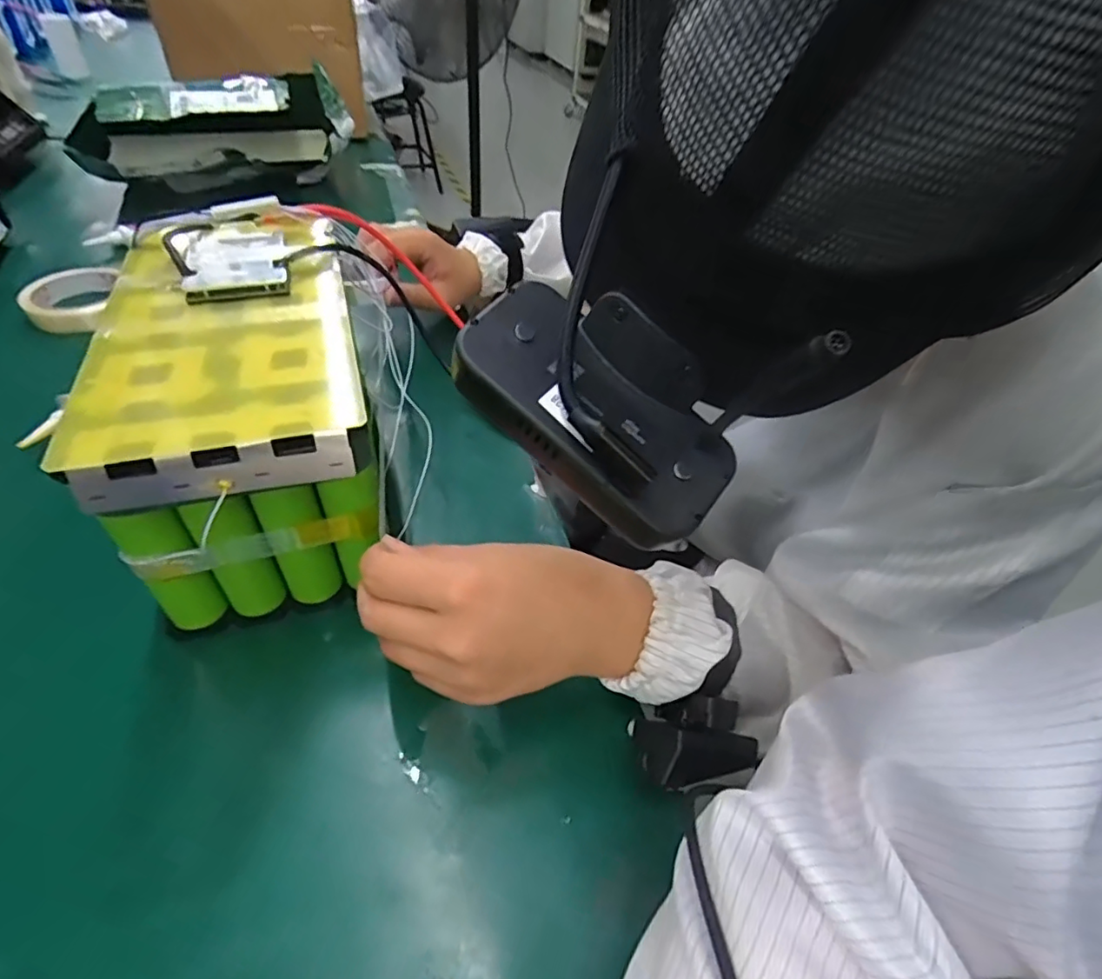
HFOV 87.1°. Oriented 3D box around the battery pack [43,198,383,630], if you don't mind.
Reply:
[{"bbox_3d":[-0.198,-0.064,0.396,0.142,0.143,0.266,-9,47,-16],"label":"battery pack"}]

